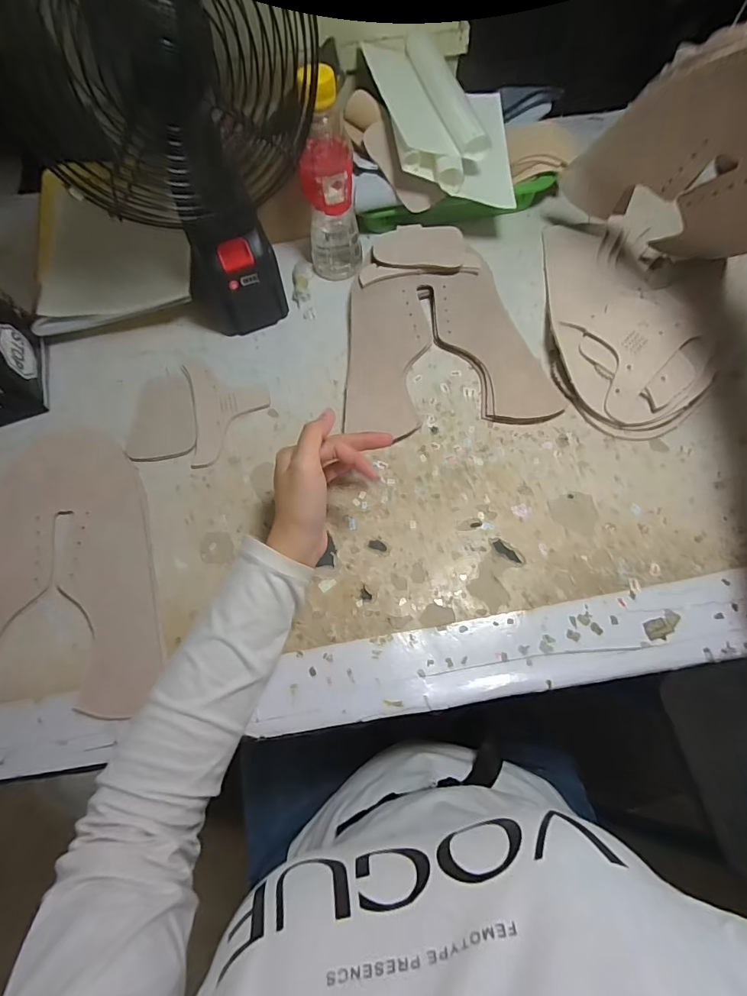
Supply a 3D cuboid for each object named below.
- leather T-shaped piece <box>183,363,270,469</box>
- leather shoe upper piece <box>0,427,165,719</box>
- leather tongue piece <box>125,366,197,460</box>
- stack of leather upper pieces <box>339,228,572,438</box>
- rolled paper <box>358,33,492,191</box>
[{"bbox_3d":[-0.151,-0.096,0.476,0.082,0.005,0.124,-13,67,-3],"label":"leather T-shaped piece"},{"bbox_3d":[-0.286,0.055,0.413,0.193,0.009,0.268,-6,67,0],"label":"leather shoe upper piece"},{"bbox_3d":[-0.218,-0.088,0.473,0.066,0.004,0.103,-8,67,-1],"label":"leather tongue piece"},{"bbox_3d":[0.065,-0.186,0.488,0.211,0.034,0.250,-8,67,-1],"label":"stack of leather upper pieces"},{"bbox_3d":[0.054,-0.436,0.505,0.091,0.040,0.222,-14,67,-3],"label":"rolled paper"}]

